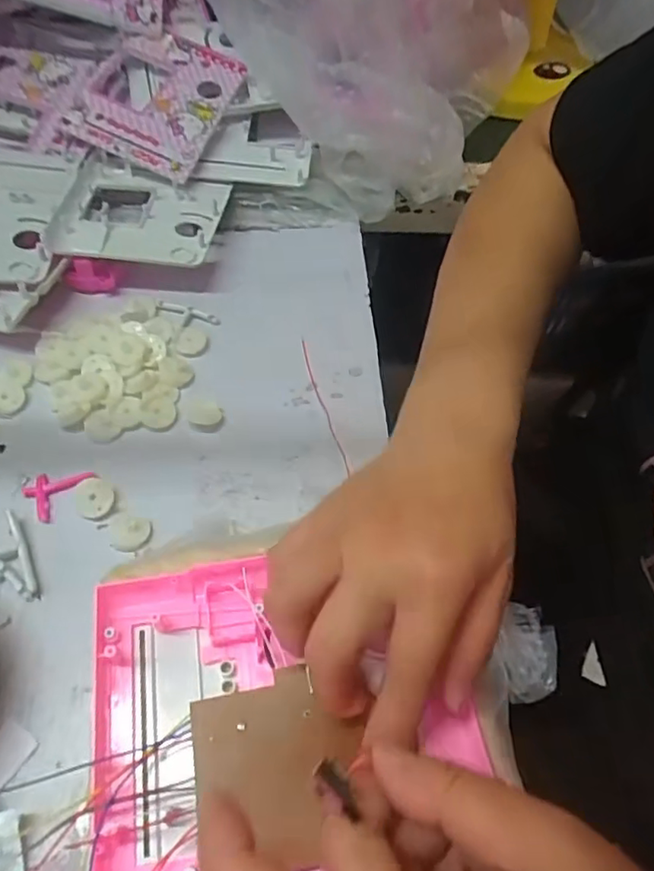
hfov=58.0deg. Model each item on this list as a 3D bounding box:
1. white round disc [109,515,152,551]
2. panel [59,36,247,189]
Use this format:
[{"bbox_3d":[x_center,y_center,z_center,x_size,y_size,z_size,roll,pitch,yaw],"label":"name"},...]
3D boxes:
[{"bbox_3d":[-0.114,0.056,0.342,0.022,0.004,0.022,2,56,-3],"label":"white round disc"},{"bbox_3d":[-0.145,-0.286,0.500,0.114,0.013,0.136,18,67,0],"label":"panel"}]

